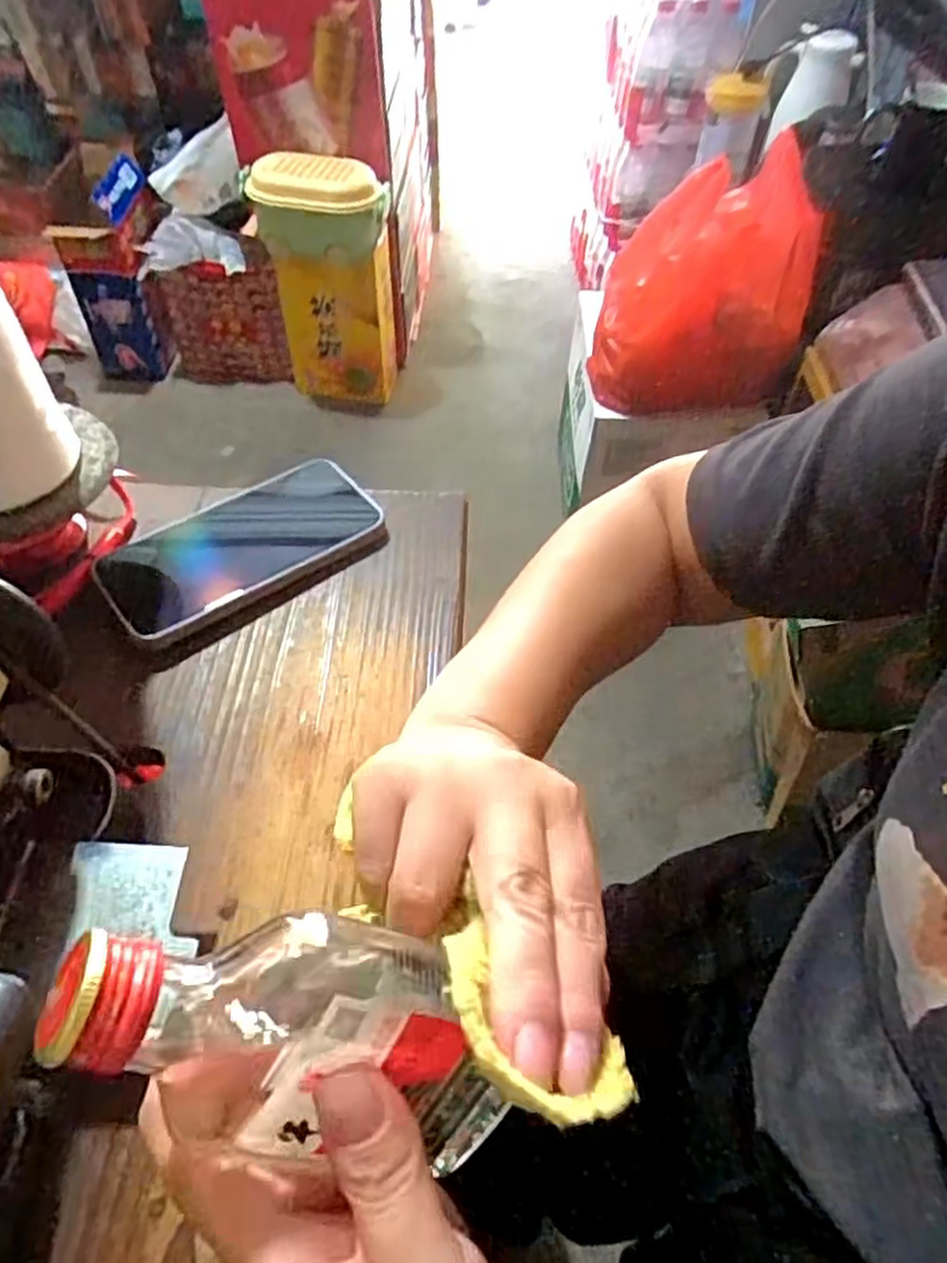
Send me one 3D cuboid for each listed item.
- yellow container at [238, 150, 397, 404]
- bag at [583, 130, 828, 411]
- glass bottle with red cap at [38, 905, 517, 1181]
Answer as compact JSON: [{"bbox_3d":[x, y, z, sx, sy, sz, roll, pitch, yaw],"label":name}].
[{"bbox_3d":[-0.284,-0.665,1.533,0.254,0.477,0.126,-12,54,-10],"label":"yellow container"},{"bbox_3d":[0.329,-0.487,1.100,0.293,0.285,0.165,-6,53,-6],"label":"bag"},{"bbox_3d":[-0.046,0.099,0.191,0.107,0.029,0.044,22,51,-19],"label":"glass bottle with red cap"}]

